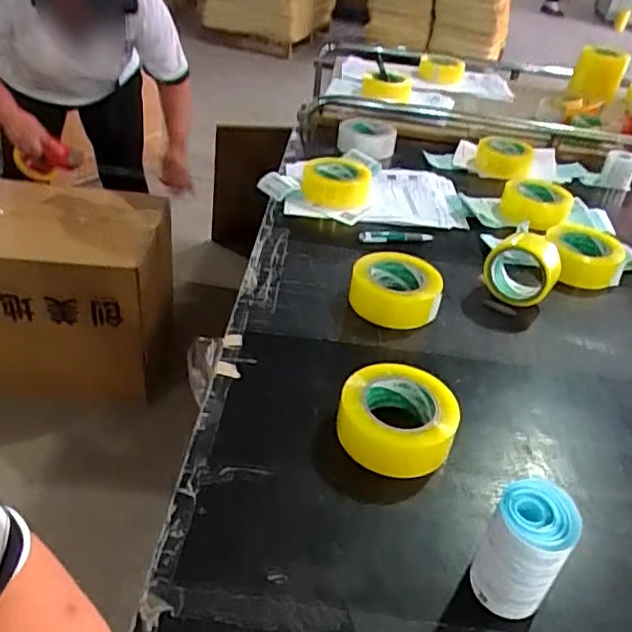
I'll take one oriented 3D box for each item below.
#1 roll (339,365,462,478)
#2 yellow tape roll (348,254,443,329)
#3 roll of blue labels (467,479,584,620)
[{"bbox_3d":[0.088,0.109,0.671,0.122,0.053,0.115,5,38,-4],"label":"roll"},{"bbox_3d":[0.110,-0.041,0.868,0.123,0.047,0.114,9,37,1],"label":"yellow tape roll"},{"bbox_3d":[0.172,0.196,0.514,0.062,0.115,0.057,5,38,-4],"label":"roll of blue labels"}]

